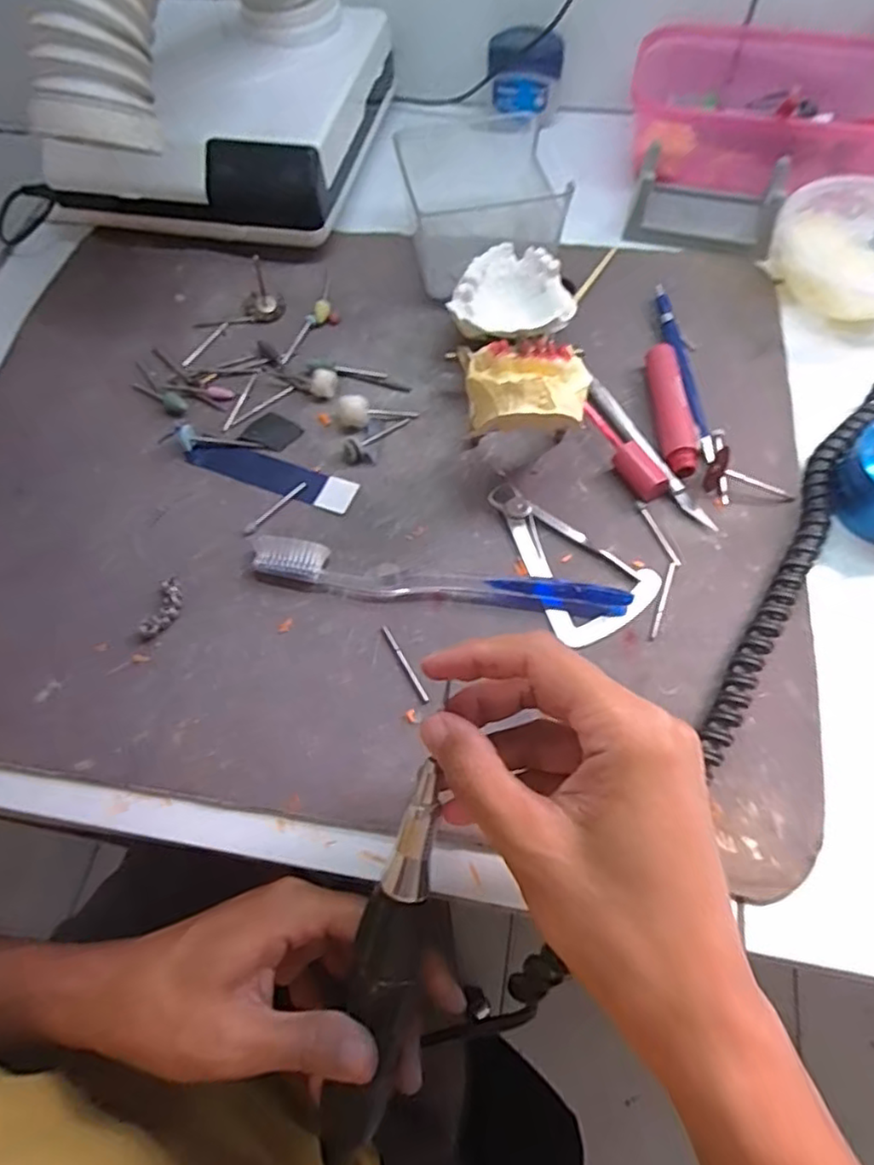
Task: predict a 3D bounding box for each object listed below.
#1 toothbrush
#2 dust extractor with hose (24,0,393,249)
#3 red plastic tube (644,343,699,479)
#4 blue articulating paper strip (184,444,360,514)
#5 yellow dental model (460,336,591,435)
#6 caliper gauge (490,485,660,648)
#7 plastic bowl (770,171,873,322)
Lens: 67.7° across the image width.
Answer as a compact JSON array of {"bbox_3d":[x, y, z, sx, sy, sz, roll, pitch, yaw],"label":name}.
[{"bbox_3d":[-0.001,0.000,0.328,0.190,0.015,0.018,9,64,6],"label":"toothbrush"},{"bbox_3d":[-0.161,-0.324,0.403,0.194,0.183,0.247,9,64,6],"label":"dust extractor with hose"},{"bbox_3d":[0.132,-0.098,0.370,0.019,0.017,0.086,0,63,2],"label":"red plastic tube"},{"bbox_3d":[-0.093,-0.063,0.369,0.101,0.004,0.023,20,66,11],"label":"blue articulating paper strip"},{"bbox_3d":[0.043,-0.093,0.309,0.060,0.029,0.036,4,64,4],"label":"yellow dental model"},{"bbox_3d":[0.072,-0.018,0.339,0.058,0.006,0.097,-20,65,-8],"label":"caliper gauge"},{"bbox_3d":[0.269,-0.212,0.411,0.102,0.044,0.094,-1,63,2],"label":"plastic bowl"}]

